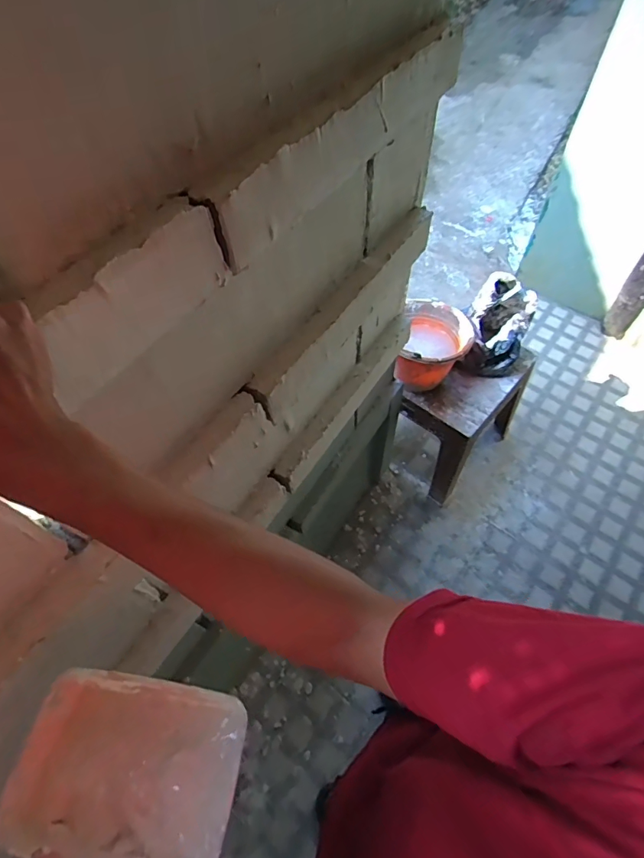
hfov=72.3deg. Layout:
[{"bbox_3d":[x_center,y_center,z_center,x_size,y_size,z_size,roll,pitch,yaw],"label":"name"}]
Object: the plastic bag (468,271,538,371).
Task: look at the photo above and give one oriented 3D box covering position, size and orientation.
[{"bbox_3d":[0.557,-0.328,1.404,0.192,0.252,0.189,24,62,16],"label":"plastic bag"}]

